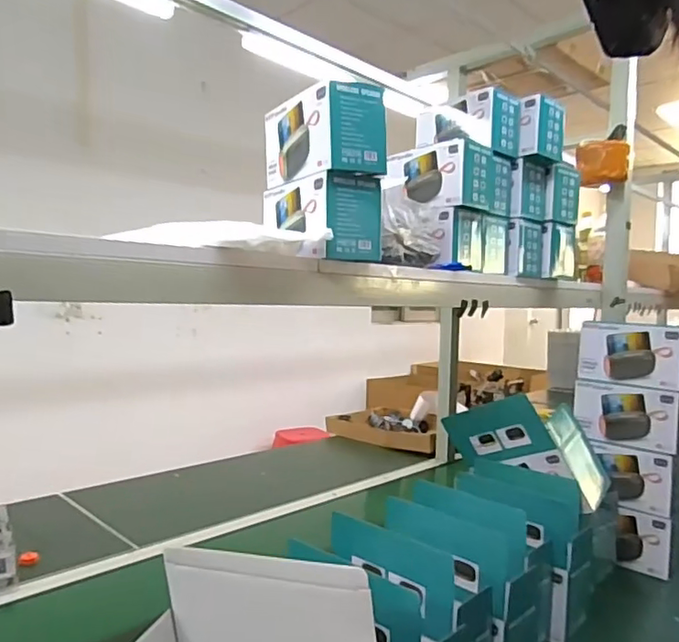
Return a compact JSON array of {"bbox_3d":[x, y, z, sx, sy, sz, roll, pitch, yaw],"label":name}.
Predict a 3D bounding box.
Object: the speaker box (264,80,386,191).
[{"bbox_3d":[-0.023,-0.233,0.745,0.085,0.098,0.172,-1,3,-33],"label":"speaker box"}]

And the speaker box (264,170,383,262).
[{"bbox_3d":[-0.027,-0.130,0.755,0.088,0.100,0.164,-1,3,-33],"label":"speaker box"}]

